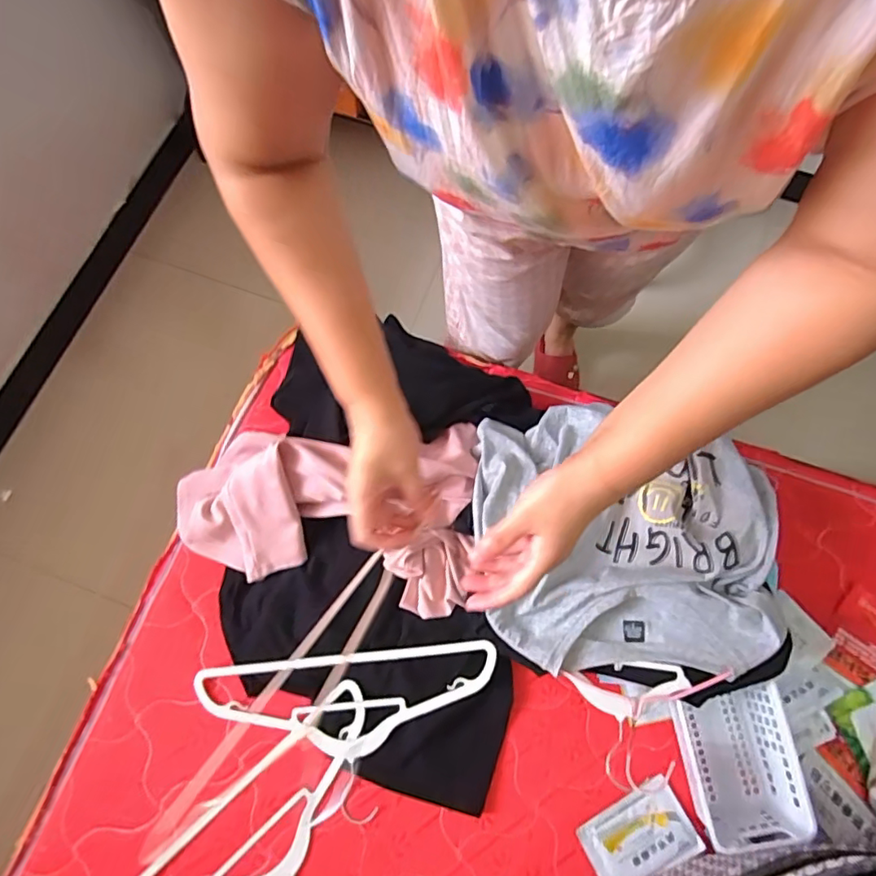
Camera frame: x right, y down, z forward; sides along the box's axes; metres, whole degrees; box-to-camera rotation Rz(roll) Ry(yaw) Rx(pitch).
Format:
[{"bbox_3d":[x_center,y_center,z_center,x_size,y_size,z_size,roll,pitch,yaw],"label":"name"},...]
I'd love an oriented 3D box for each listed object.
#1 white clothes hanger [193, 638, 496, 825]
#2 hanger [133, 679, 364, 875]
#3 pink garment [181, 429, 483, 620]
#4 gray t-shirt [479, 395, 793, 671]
[{"bbox_3d":[-0.118,0.389,0.712,0.398,0.033,0.200,-5,72,-2],"label":"white clothes hanger"},{"bbox_3d":[-0.211,0.530,0.685,0.399,0.015,0.209,-39,77,-12],"label":"hanger"},{"bbox_3d":[-0.163,0.100,0.745,0.425,0.128,0.257,0,72,0],"label":"pink garment"},{"bbox_3d":[0.249,0.119,0.742,0.390,0.066,0.377,-1,72,-1],"label":"gray t-shirt"}]

